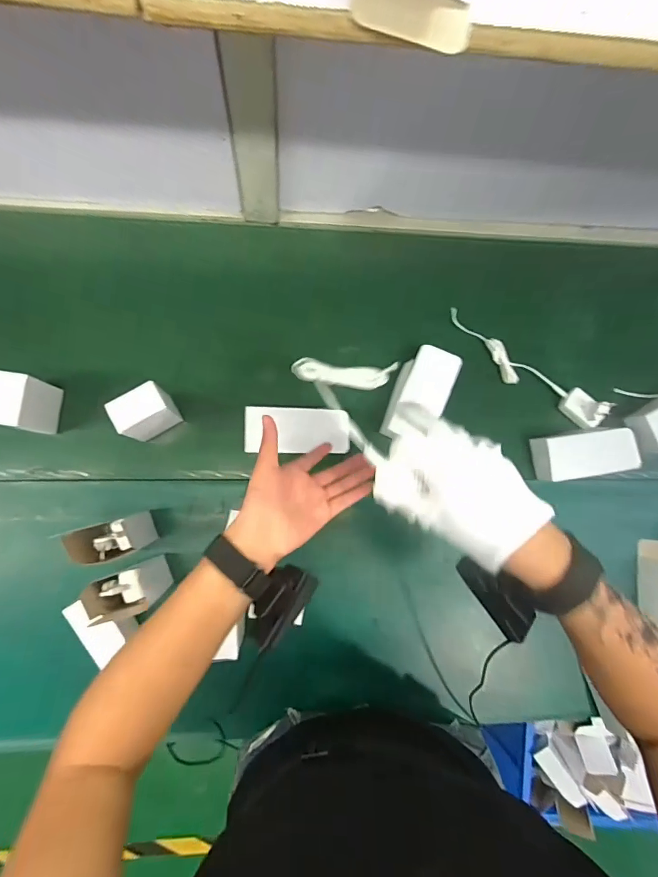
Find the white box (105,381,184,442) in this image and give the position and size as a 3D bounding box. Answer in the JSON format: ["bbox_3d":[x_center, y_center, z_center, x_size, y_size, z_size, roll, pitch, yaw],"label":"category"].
[{"bbox_3d":[-0.239,-0.035,0.572,0.073,0.081,0.047,-32,87,-6],"label":"white box"}]

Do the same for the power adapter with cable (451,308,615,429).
[{"bbox_3d":[0.297,-0.106,0.649,0.274,0.047,0.042,33,83,0],"label":"power adapter with cable"}]

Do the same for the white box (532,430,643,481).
[{"bbox_3d":[0.395,0.025,0.656,0.164,0.050,0.067,-7,85,-4],"label":"white box"}]

